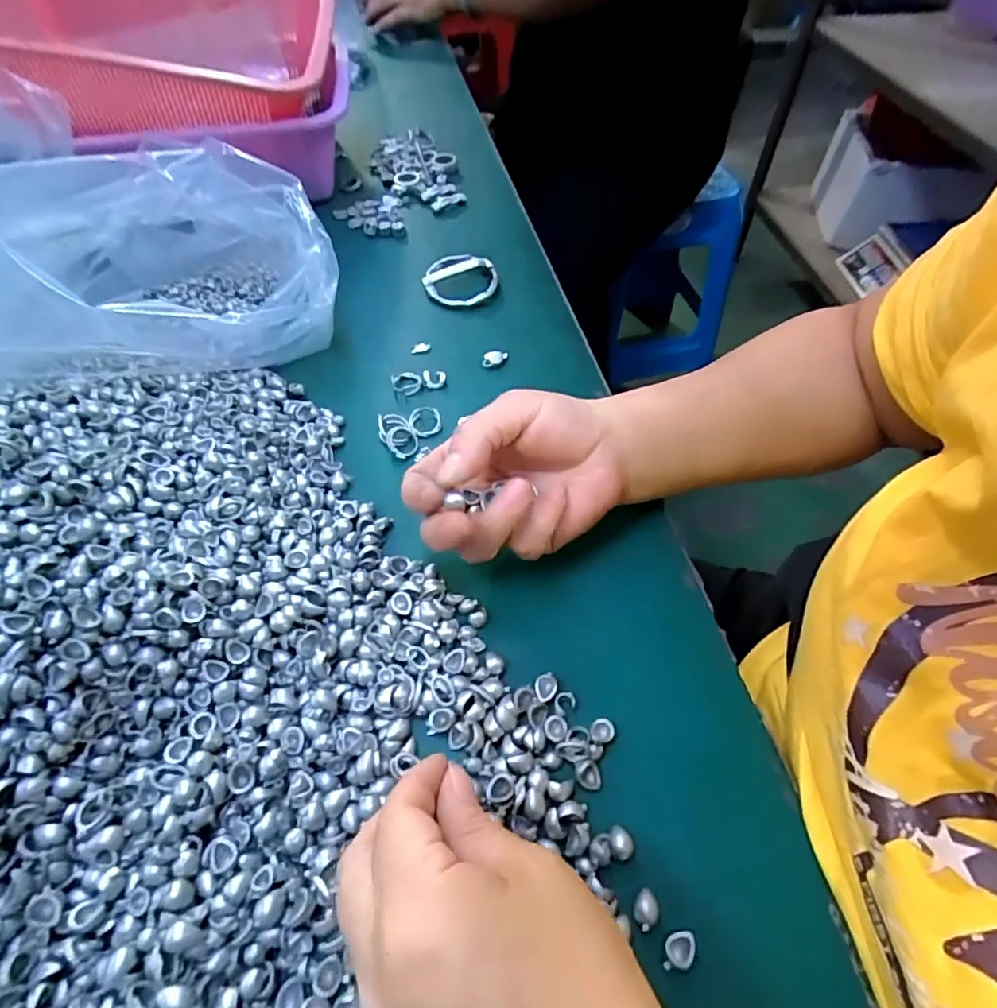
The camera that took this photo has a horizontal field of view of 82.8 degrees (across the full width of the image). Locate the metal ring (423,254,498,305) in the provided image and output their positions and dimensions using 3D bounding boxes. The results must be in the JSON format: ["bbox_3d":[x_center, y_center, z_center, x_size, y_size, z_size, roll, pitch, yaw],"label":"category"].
[{"bbox_3d":[-0.031,-0.180,0.453,0.058,0.015,0.057,0,54,1],"label":"metal ring"}]

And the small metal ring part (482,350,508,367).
[{"bbox_3d":[-0.002,-0.105,0.404,0.018,0.007,0.008,-8,55,-7],"label":"small metal ring part"}]

